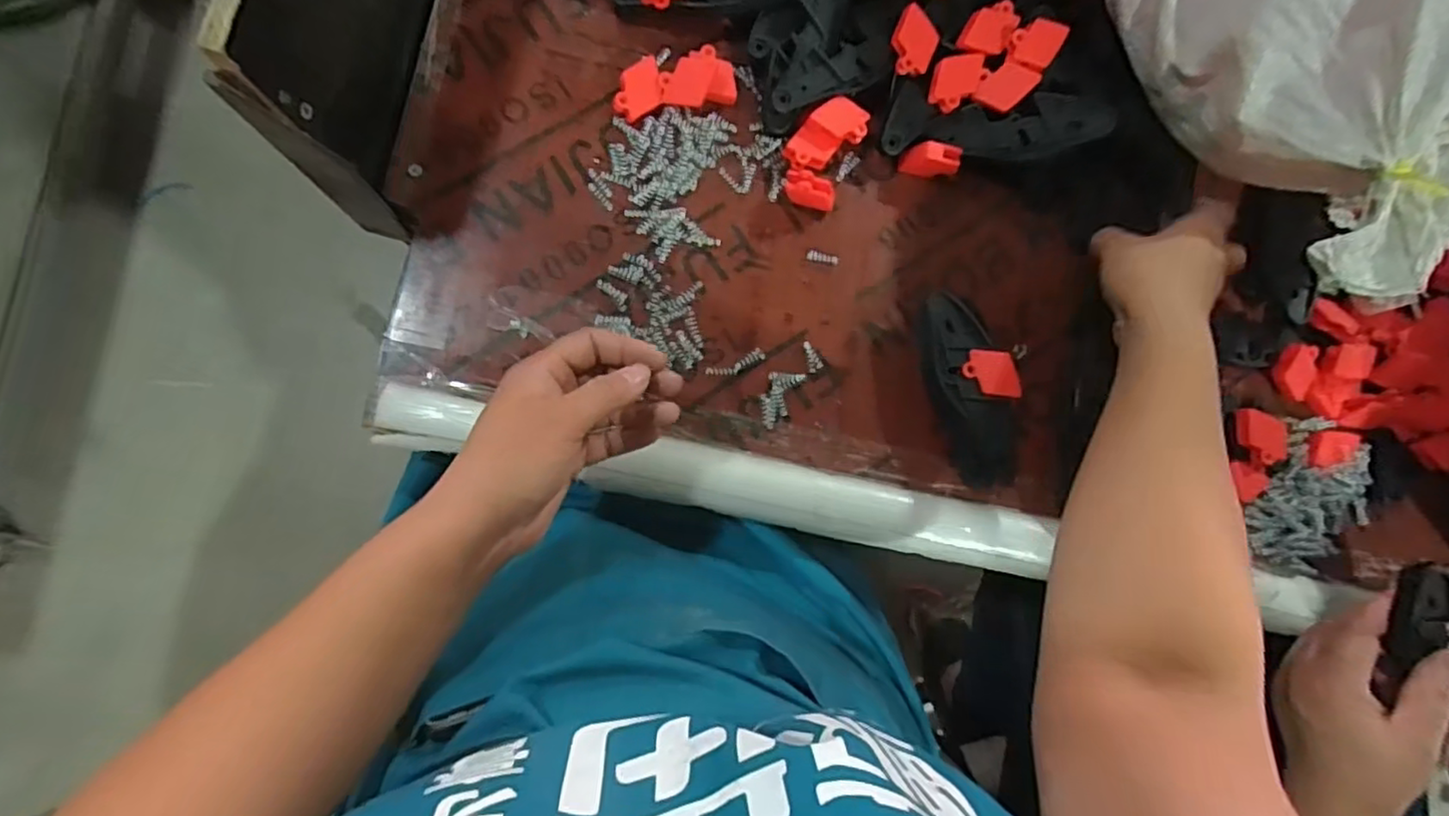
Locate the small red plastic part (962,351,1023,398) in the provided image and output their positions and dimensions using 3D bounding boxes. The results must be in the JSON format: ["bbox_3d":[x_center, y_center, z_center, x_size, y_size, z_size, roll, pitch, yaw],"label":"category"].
[{"bbox_3d":[0.182,-0.023,0.447,0.038,0.007,0.030,5,85,-6],"label":"small red plastic part"}]

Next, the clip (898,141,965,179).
[{"bbox_3d":[0.149,-0.177,0.475,0.039,0.022,0.019,1,85,-6],"label":"clip"}]

